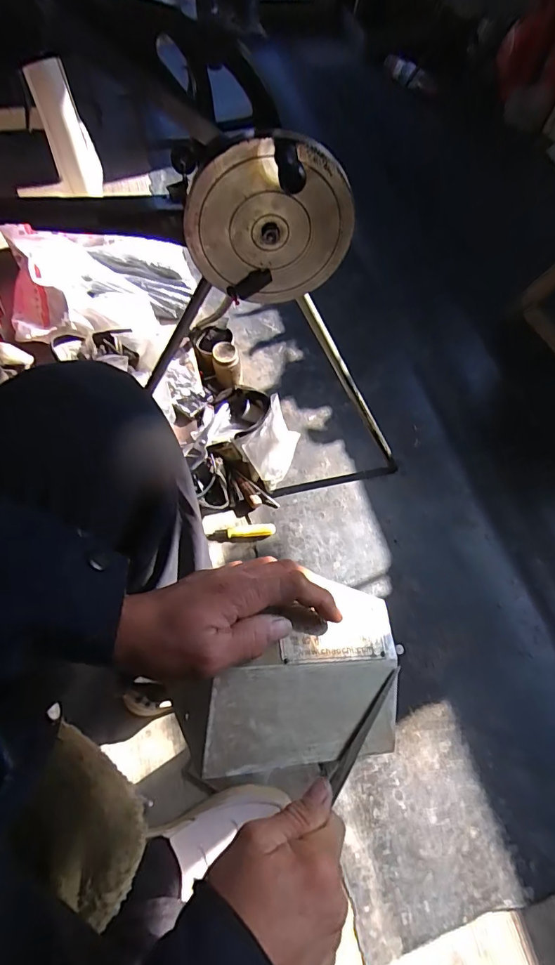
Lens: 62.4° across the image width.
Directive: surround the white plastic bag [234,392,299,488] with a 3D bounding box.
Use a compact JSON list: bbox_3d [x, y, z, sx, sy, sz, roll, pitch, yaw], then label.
[{"bbox_3d":[-0.008,-0.074,0.807,0.039,0.119,0.123,7,56,31],"label":"white plastic bag"}]

